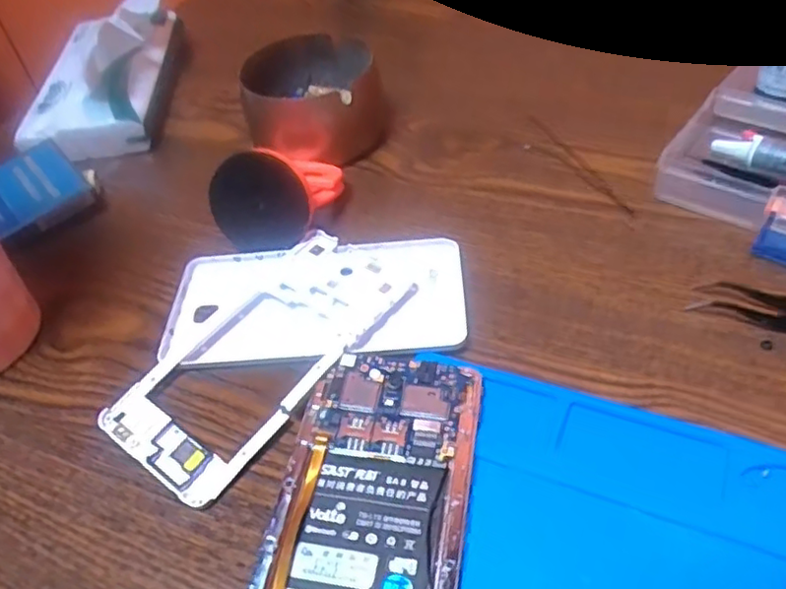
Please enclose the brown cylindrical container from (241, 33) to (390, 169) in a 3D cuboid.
[{"bbox_3d":[-0.049,-0.129,0.417,0.085,0.047,0.104,-6,46,2],"label":"brown cylindrical container"}]

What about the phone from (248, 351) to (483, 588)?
[{"bbox_3d":[-0.009,0.081,0.238,0.069,0.011,0.138,4,47,12],"label":"phone"}]

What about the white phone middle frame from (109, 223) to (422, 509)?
[{"bbox_3d":[-0.059,0.025,0.299,0.073,0.011,0.142,28,56,29],"label":"white phone middle frame"}]

